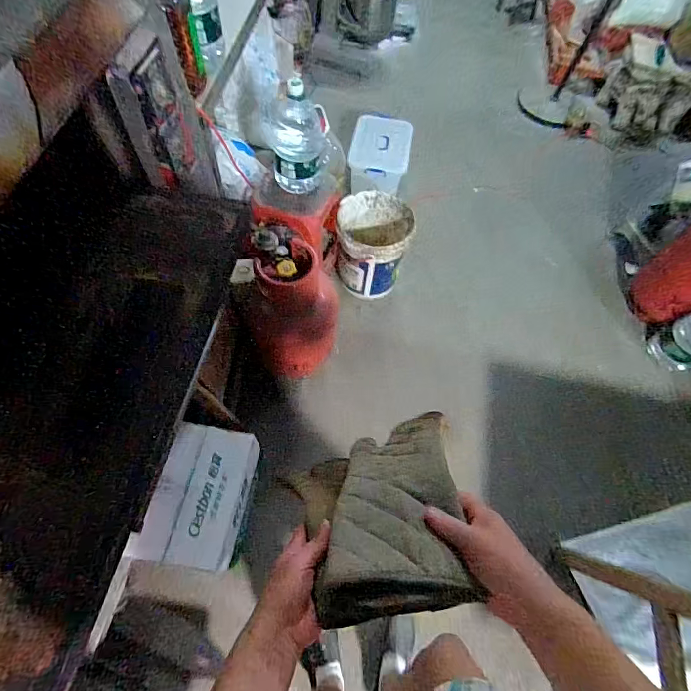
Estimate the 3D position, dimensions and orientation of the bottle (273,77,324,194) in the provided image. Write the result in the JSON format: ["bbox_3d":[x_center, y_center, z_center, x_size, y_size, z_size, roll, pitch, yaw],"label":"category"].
[{"bbox_3d":[-0.169,-0.725,1.401,0.176,0.365,0.159,1,62,-6],"label":"bottle"}]

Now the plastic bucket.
[{"bbox_3d":[0.113,-0.436,1.783,0.315,0.337,0.329,3,62,-4],"label":"plastic bucket"}]

